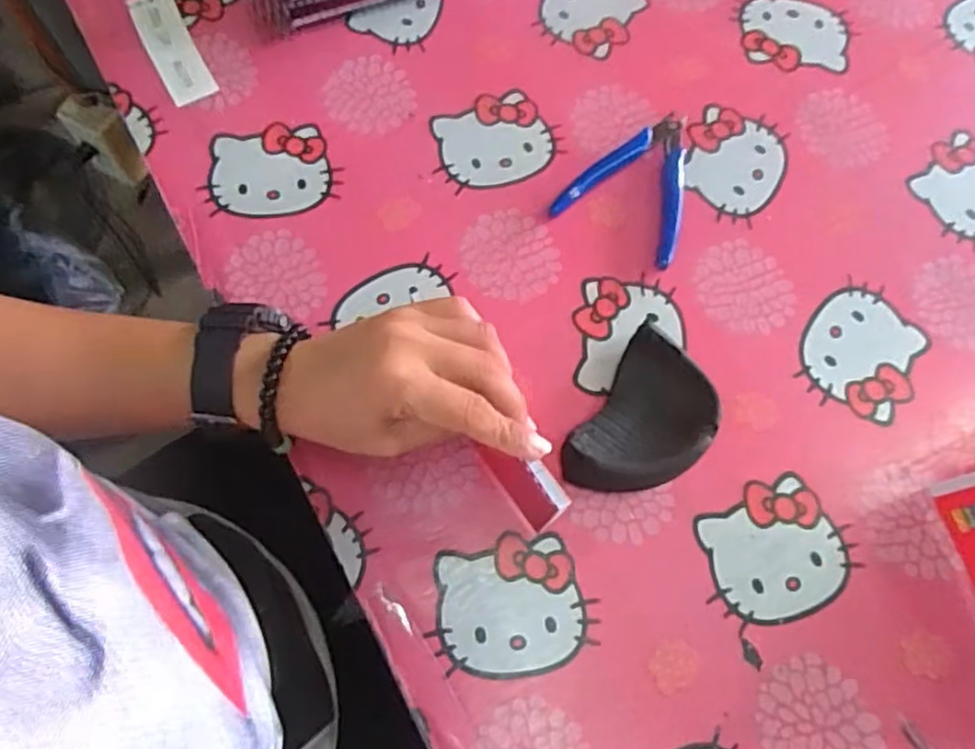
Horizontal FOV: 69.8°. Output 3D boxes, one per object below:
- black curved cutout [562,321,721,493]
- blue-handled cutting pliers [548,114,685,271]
[{"bbox_3d":[0.093,0.030,0.407,0.065,0.028,0.098,33,72,9],"label":"black curved cutout"},{"bbox_3d":[0.105,-0.131,0.470,0.082,0.007,0.108,30,72,8],"label":"blue-handled cutting pliers"}]

